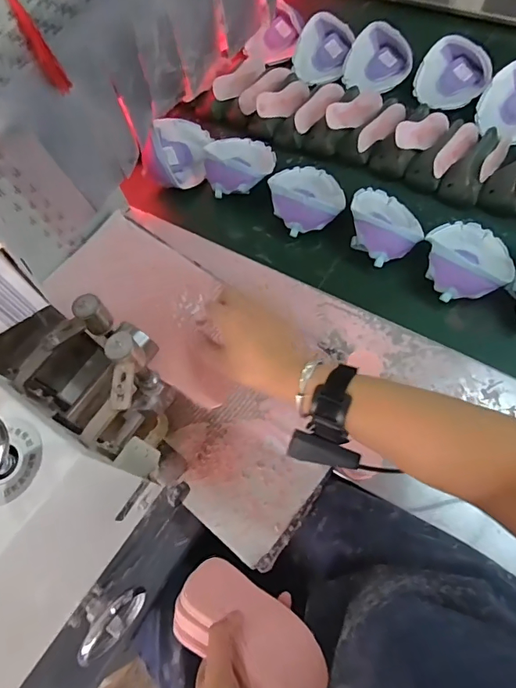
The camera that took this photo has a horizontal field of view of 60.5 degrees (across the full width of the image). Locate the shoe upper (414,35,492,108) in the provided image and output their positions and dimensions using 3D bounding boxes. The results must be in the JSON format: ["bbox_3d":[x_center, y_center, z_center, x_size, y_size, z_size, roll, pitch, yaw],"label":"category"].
[{"bbox_3d":[0.391,-0.538,0.891,0.130,0.064,0.140,28,73,6],"label":"shoe upper"}]

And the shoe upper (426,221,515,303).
[{"bbox_3d":[0.334,-0.141,0.694,0.133,0.070,0.155,43,75,11],"label":"shoe upper"}]

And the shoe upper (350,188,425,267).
[{"bbox_3d":[0.217,-0.211,0.750,0.126,0.063,0.138,1,72,-2],"label":"shoe upper"}]

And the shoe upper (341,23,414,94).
[{"bbox_3d":[0.256,-0.595,0.935,0.134,0.056,0.146,18,72,3],"label":"shoe upper"}]

